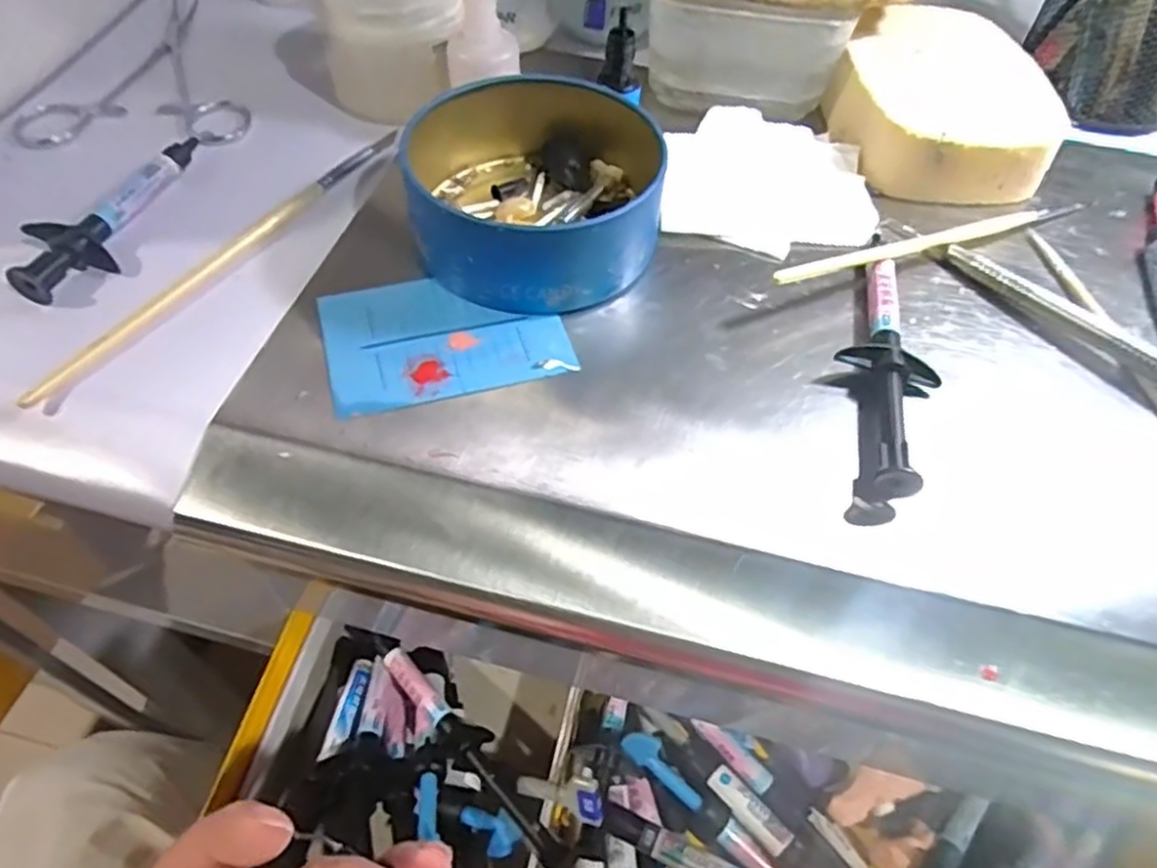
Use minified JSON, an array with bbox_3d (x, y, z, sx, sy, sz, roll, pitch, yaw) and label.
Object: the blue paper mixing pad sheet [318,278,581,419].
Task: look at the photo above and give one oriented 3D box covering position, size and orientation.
[{"bbox_3d":[-0.048,-0.037,0.263,0.081,0.005,0.058,-13,55,-12],"label":"blue paper mixing pad sheet"}]

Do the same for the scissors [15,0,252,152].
[{"bbox_3d":[-0.201,-0.179,0.356,0.093,0.007,0.132,-2,54,-5],"label":"scissors"}]

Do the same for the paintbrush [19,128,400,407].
[{"bbox_3d":[-0.130,-0.072,0.281,0.009,0.007,0.178,27,57,16],"label":"paintbrush"}]

